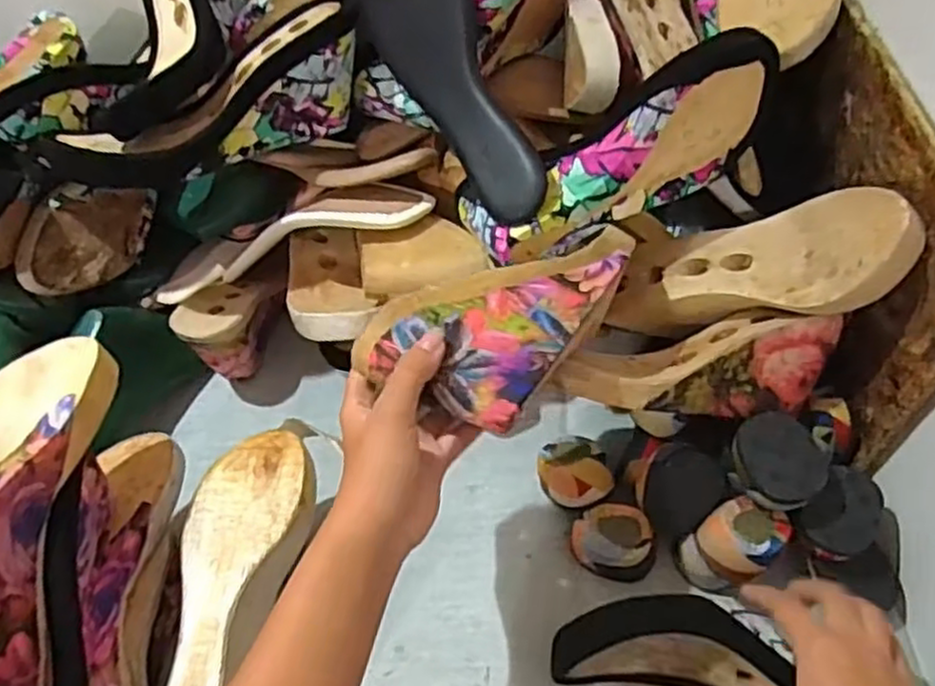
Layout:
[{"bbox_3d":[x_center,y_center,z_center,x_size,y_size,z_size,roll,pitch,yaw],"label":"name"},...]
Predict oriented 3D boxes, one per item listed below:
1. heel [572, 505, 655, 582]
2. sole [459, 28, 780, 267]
[{"bbox_3d":[0.108,0.148,0.552,0.060,0.032,0.050,25,61,21],"label":"heel"},{"bbox_3d":[0.098,-0.132,0.511,0.229,0.067,0.083,-30,55,13],"label":"sole"}]

